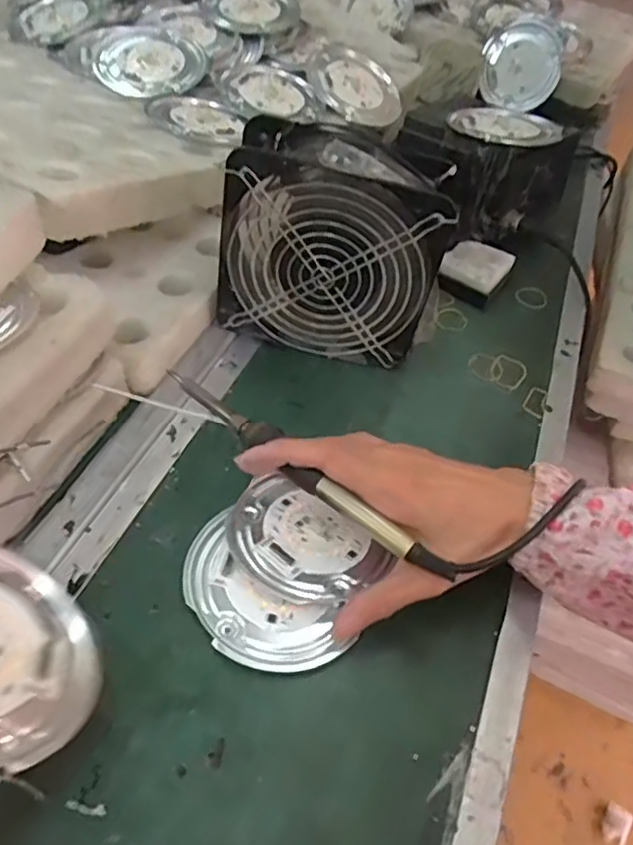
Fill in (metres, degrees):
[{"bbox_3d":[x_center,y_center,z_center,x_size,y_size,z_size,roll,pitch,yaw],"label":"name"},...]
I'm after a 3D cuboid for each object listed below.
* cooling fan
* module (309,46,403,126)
[{"bbox_3d":[0.011,-0.122,0.460,0.154,0.155,0.056,12,48,2],"label":"cooling fan"},{"bbox_3d":[0.040,-0.350,0.675,0.105,0.020,0.096,14,63,-18],"label":"module"}]

